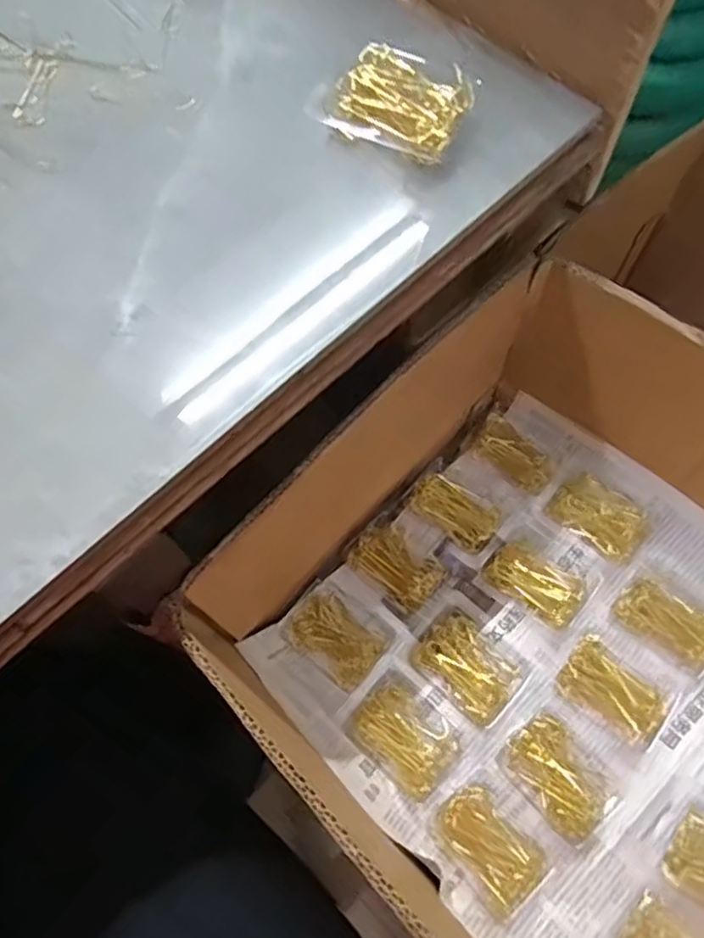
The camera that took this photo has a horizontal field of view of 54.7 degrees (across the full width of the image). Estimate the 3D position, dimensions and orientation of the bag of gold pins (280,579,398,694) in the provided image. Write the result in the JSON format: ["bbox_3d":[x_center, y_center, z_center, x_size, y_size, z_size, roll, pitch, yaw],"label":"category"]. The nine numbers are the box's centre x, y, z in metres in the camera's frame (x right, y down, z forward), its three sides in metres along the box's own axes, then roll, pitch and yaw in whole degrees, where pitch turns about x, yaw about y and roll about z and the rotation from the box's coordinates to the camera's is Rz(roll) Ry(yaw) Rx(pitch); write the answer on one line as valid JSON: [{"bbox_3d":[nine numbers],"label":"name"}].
[{"bbox_3d":[-0.011,0.125,0.519,0.075,0.014,0.057,37,72,15],"label":"bag of gold pins"}]

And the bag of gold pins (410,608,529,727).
[{"bbox_3d":[0.087,0.142,0.496,0.078,0.026,0.058,41,73,16],"label":"bag of gold pins"}]

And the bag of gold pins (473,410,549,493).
[{"bbox_3d":[0.133,-0.012,0.564,0.036,0.022,0.073,-39,72,-15],"label":"bag of gold pins"}]

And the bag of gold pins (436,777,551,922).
[{"bbox_3d":[0.092,0.251,0.453,0.049,0.025,0.076,-37,71,-14],"label":"bag of gold pins"}]

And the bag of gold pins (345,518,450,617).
[{"bbox_3d":[0.037,0.075,0.538,0.074,0.029,0.049,39,73,16],"label":"bag of gold pins"}]

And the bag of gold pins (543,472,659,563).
[{"bbox_3d":[0.194,0.036,0.533,0.072,0.019,0.043,37,72,15],"label":"bag of gold pins"}]

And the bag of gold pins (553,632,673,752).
[{"bbox_3d":[0.187,0.158,0.484,0.075,0.024,0.047,36,72,15],"label":"bag of gold pins"}]

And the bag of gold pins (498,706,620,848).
[{"bbox_3d":[0.142,0.210,0.467,0.051,0.028,0.075,-38,71,-14],"label":"bag of gold pins"}]

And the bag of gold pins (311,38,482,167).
[{"bbox_3d":[0.026,-0.206,0.383,0.079,0.025,0.057,20,70,9],"label":"bag of gold pins"}]

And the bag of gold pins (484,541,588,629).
[{"bbox_3d":[0.143,0.086,0.526,0.072,0.023,0.044,36,72,15],"label":"bag of gold pins"}]

